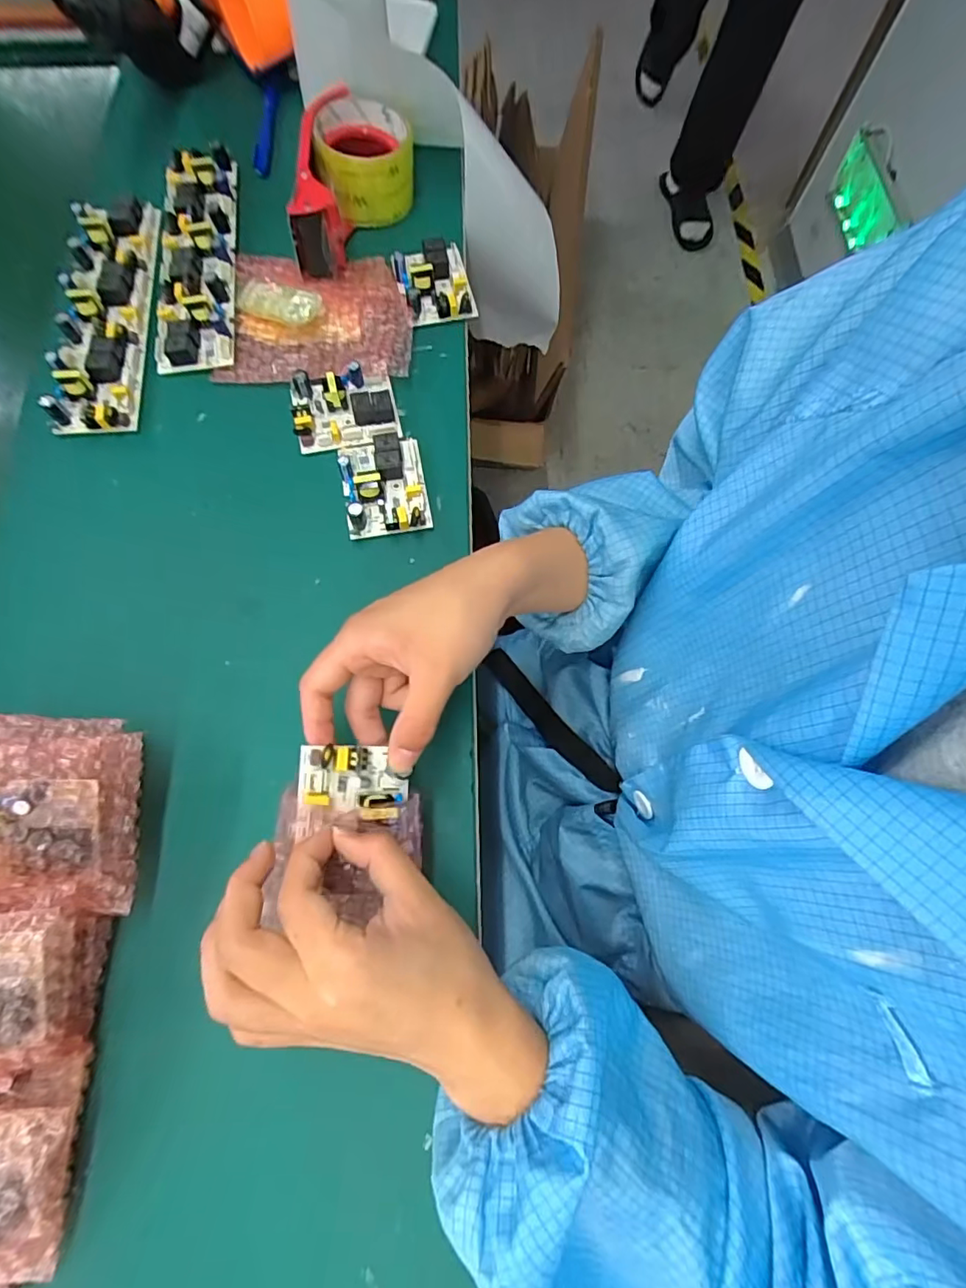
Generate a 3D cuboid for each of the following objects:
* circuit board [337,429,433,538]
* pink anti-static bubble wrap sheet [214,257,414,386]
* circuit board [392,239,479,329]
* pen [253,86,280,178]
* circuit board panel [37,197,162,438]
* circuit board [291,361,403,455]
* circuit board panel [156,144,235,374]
[{"bbox_3d":[-0.075,-0.123,0.411,0.061,0.024,0.079,-11,73,-5],"label":"circuit board"},{"bbox_3d":[-0.137,-0.281,0.446,0.155,0.031,0.134,3,73,-1],"label":"pink anti-static bubble wrap sheet"},{"bbox_3d":[-0.043,-0.320,0.477,0.059,0.024,0.083,-14,74,-6],"label":"circuit board"},{"bbox_3d":[-0.214,-0.513,0.545,0.016,0.015,0.114,0,73,-2],"label":"pen"},{"bbox_3d":[-0.313,-0.285,0.451,0.060,0.020,0.245,-4,73,-3],"label":"circuit board panel"},{"bbox_3d":[-0.109,-0.189,0.428,0.079,0.019,0.064,-10,73,-5],"label":"circuit board"},{"bbox_3d":[-0.251,-0.345,0.476,0.061,0.016,0.243,-7,73,-4],"label":"circuit board panel"}]

